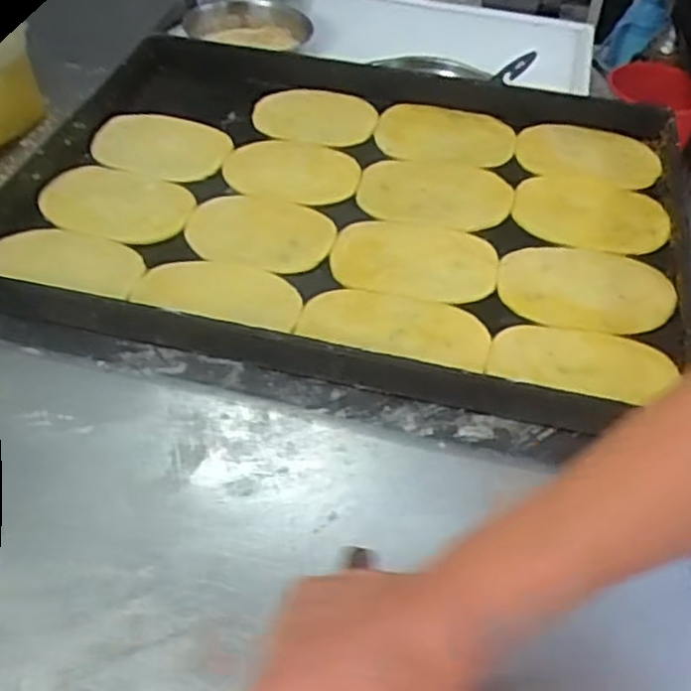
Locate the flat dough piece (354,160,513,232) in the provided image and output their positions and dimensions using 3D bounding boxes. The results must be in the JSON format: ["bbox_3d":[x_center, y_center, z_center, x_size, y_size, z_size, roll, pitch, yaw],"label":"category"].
[{"bbox_3d":[0.084,-0.147,0.693,0.142,0.007,0.097,5,47,1],"label":"flat dough piece"}]

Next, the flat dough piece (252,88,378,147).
[{"bbox_3d":[-0.033,-0.240,0.767,0.126,0.021,0.082,4,47,0],"label":"flat dough piece"}]

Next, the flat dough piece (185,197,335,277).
[{"bbox_3d":[-0.073,-0.101,0.643,0.126,0.009,0.099,10,47,6],"label":"flat dough piece"}]

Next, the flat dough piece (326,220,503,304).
[{"bbox_3d":[0.060,-0.075,0.632,0.140,0.011,0.103,5,47,1],"label":"flat dough piece"}]

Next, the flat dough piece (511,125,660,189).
[{"bbox_3d":[0.244,-0.193,0.740,0.138,0.016,0.086,9,47,5],"label":"flat dough piece"}]

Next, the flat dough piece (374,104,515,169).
[{"bbox_3d":[0.102,-0.217,0.751,0.136,0.018,0.088,4,47,0],"label":"flat dough piece"}]

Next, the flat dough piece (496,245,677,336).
[{"bbox_3d":[0.202,-0.051,0.616,0.139,0.007,0.104,11,47,7],"label":"flat dough piece"}]

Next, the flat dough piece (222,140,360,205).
[{"bbox_3d":[-0.052,-0.173,0.714,0.128,0.011,0.091,2,47,-1],"label":"flat dough piece"}]

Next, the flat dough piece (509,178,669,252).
[{"bbox_3d":[0.227,-0.124,0.682,0.137,0.012,0.098,8,47,4],"label":"flat dough piece"}]

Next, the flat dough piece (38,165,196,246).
[{"bbox_3d":[-0.206,-0.131,0.660,0.132,0.011,0.093,12,48,8],"label":"flat dough piece"}]

